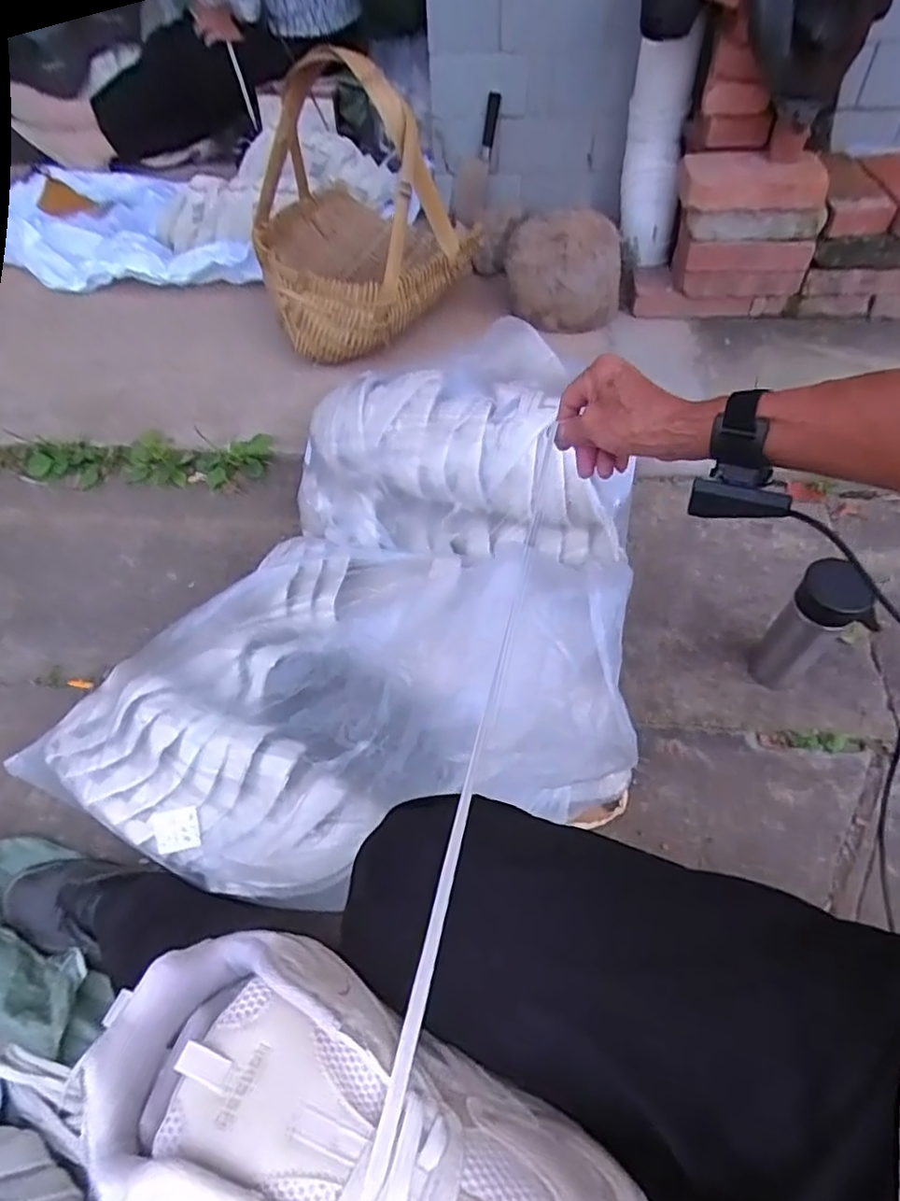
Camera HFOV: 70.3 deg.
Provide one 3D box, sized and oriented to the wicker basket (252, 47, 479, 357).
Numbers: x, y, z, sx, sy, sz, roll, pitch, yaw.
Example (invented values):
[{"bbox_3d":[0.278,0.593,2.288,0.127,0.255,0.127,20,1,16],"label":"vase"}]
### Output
[{"bbox_3d":[-0.171,-0.743,1.201,0.394,0.395,0.412,-14,52,-9],"label":"wicker basket"}]

